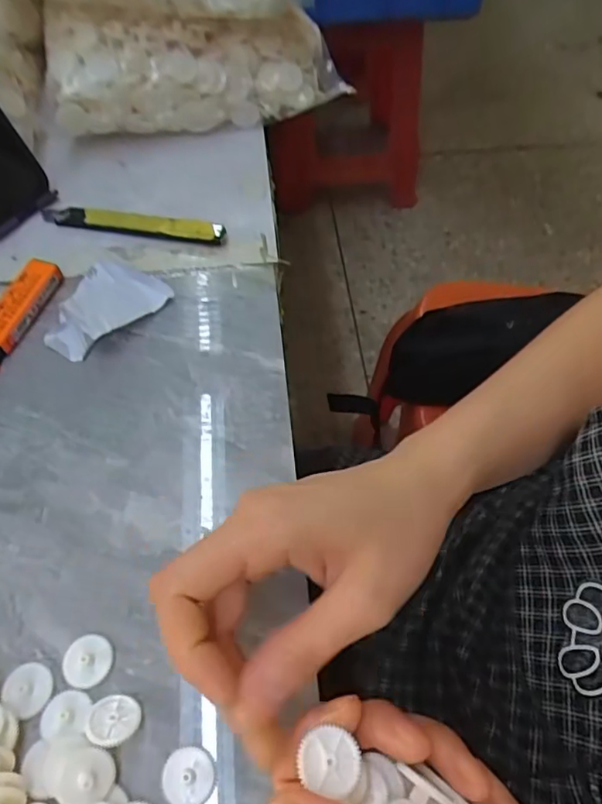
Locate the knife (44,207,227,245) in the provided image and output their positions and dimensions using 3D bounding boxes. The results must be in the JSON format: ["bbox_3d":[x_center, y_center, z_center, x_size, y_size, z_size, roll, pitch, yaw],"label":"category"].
[{"bbox_3d":[-0.118,-0.124,0.392,0.131,0.015,0.016,11,58,8],"label":"knife"}]

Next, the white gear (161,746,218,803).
[{"bbox_3d":[-0.046,0.153,0.228,0.022,0.004,0.020,3,58,3],"label":"white gear"}]

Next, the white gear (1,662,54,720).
[{"bbox_3d":[-0.120,0.125,0.244,0.021,0.004,0.019,30,63,18],"label":"white gear"}]

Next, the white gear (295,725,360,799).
[{"bbox_3d":[0.010,0.121,0.188,0.019,0.004,0.017,6,58,5],"label":"white gear"}]

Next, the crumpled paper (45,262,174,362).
[{"bbox_3d":[-0.126,-0.064,0.350,0.052,0.028,0.076,33,64,20],"label":"crumpled paper"}]

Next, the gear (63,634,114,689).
[{"bbox_3d":[-0.096,0.115,0.250,0.022,0.004,0.022,0,57,1],"label":"gear"}]

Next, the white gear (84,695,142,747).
[{"bbox_3d":[-0.079,0.134,0.235,0.022,0.004,0.021,-7,30,-27],"label":"white gear"}]

